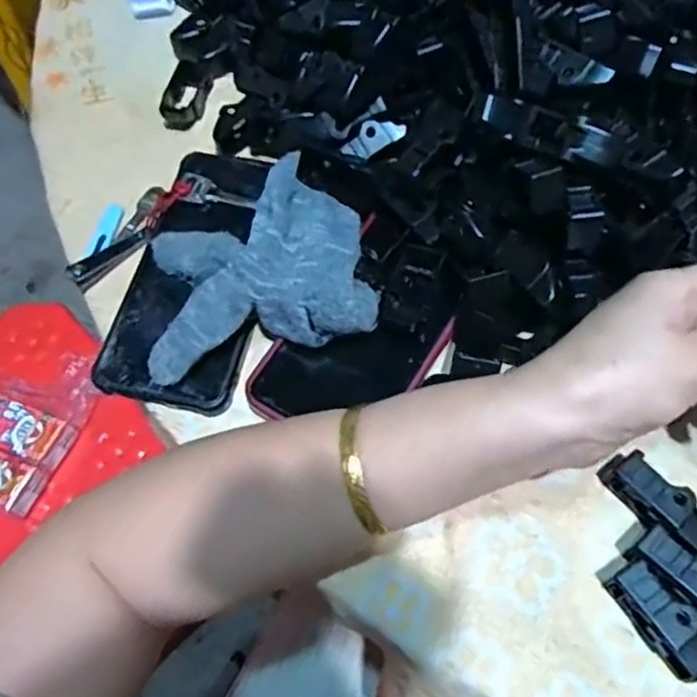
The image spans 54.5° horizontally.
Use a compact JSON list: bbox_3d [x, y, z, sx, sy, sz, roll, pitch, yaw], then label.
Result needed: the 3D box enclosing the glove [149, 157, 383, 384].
[{"bbox_3d":[-0.051,-0.051,0.363,0.119,0.047,0.120,-10,63,-1],"label":"glove"}]

